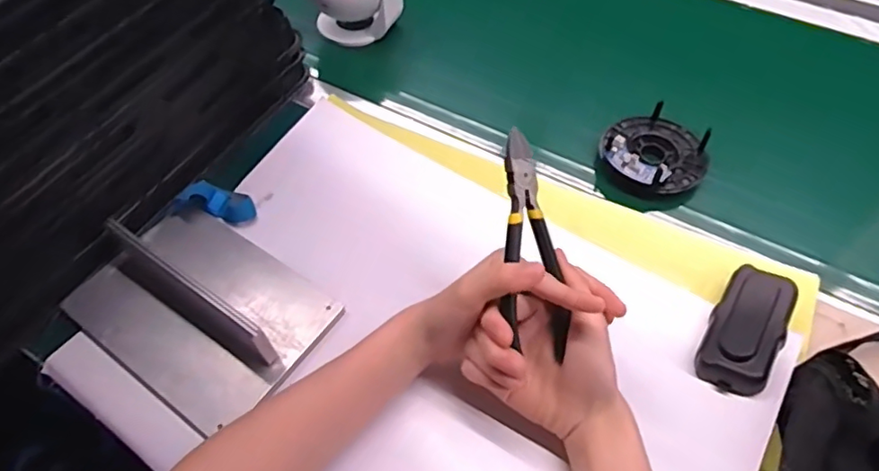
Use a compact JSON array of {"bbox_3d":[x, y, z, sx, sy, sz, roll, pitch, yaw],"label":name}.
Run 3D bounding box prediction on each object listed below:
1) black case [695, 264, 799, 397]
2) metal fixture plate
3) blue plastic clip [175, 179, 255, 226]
[{"bbox_3d":[0.242,0.072,0.454,0.050,0.030,0.101,26,58,18],"label":"black case"},{"bbox_3d":[-0.202,0.048,0.471,0.206,0.054,0.143,31,60,20],"label":"metal fixture plate"},{"bbox_3d":[-0.204,-0.032,0.538,0.066,0.019,0.035,24,55,-8],"label":"blue plastic clip"}]

